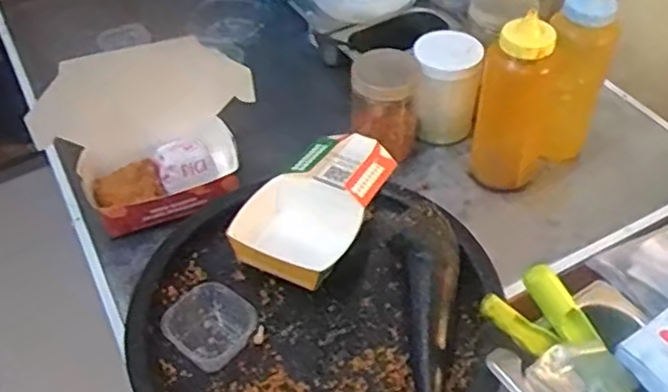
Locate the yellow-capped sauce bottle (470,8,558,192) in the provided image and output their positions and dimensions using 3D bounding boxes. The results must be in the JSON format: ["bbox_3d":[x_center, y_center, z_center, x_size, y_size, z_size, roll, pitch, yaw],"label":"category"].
[{"bbox_3d":[0.221,-0.116,0.811,0.087,0.219,0.075,9,47,10],"label":"yellow-capped sauce bottle"}]

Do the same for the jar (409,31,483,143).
[{"bbox_3d":[0.148,-0.144,0.895,0.084,0.124,0.082,-1,46,1],"label":"jar"}]

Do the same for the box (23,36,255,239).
[{"bbox_3d":[-0.205,-0.071,0.776,0.245,0.171,0.128,-19,48,-16],"label":"box"}]

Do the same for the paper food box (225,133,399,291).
[{"bbox_3d":[-0.014,-0.001,0.747,0.111,0.049,0.230,17,49,17],"label":"paper food box"}]

